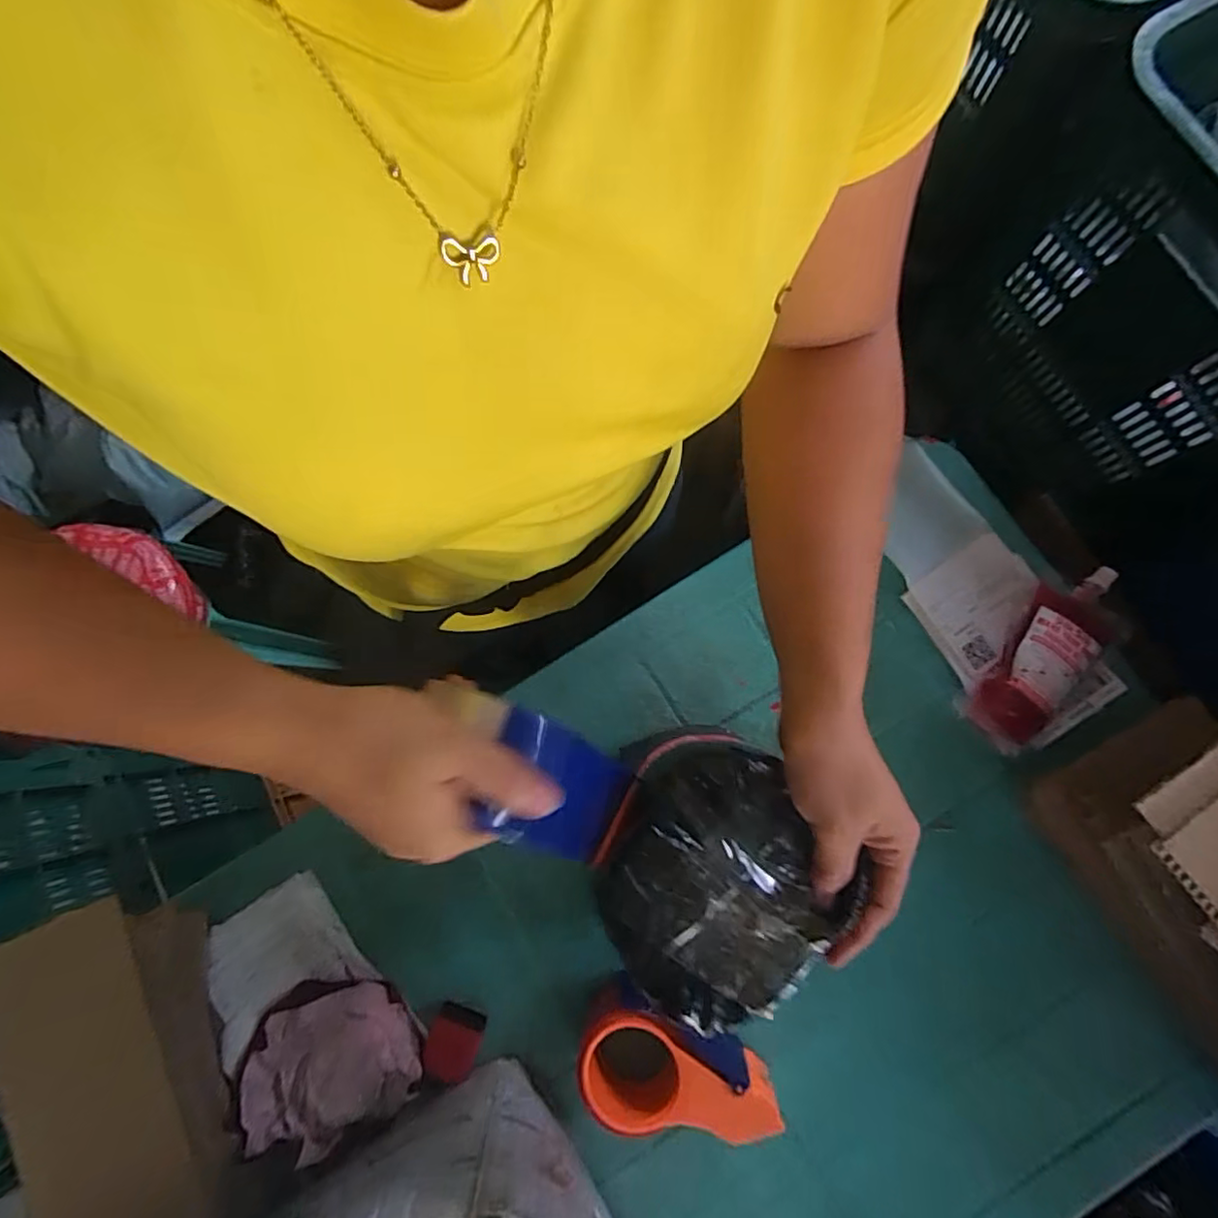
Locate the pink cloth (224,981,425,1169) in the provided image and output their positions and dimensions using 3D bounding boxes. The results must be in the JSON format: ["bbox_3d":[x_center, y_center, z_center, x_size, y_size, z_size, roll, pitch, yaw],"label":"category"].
[{"bbox_3d":[-0.246,0.382,0.499,0.154,0.019,0.116,-24,80,-3],"label":"pink cloth"}]

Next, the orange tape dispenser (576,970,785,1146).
[{"bbox_3d":[0.054,0.375,0.490,0.161,0.063,0.093,17,81,4],"label":"orange tape dispenser"}]

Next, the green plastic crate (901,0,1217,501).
[{"bbox_3d":[0.719,-0.393,0.585,0.570,0.297,0.353,-28,80,-4],"label":"green plastic crate"}]

